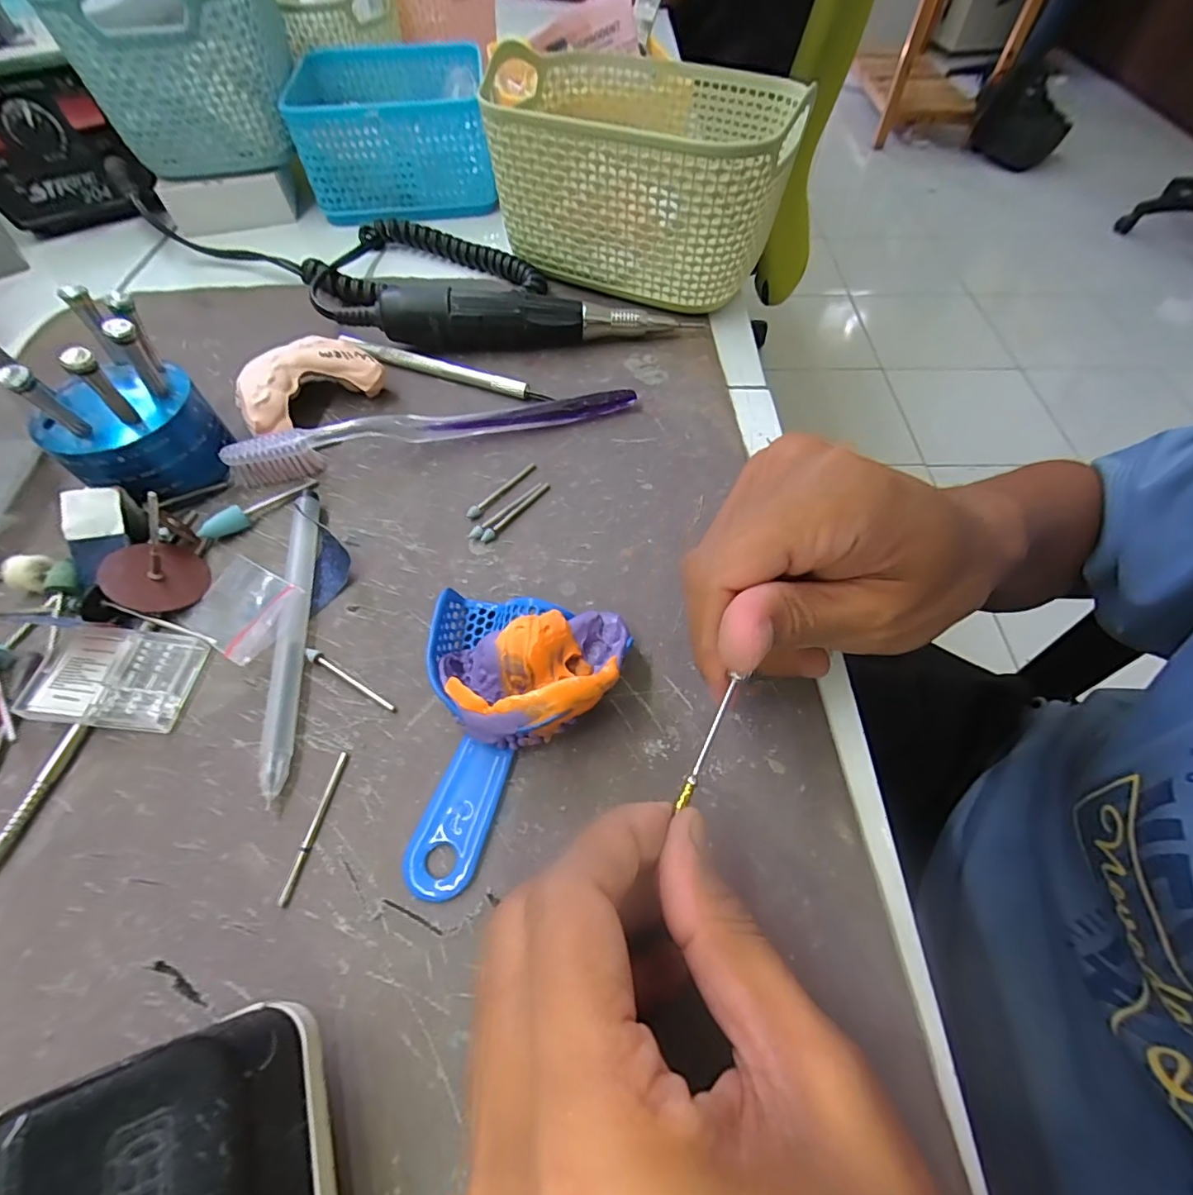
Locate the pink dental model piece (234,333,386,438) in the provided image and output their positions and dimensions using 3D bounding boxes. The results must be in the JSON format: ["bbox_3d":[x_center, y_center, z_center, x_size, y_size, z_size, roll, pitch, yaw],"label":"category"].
[{"bbox_3d":[-0.139,-0.101,0.253,0.065,0.027,0.040,-36,65,-20],"label":"pink dental model piece"}]

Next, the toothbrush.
[{"bbox_3d":[-0.073,-0.080,0.245,0.184,0.018,0.011,-14,60,-9],"label":"toothbrush"}]

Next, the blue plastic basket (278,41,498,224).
[{"bbox_3d":[-0.143,-0.344,0.382,0.129,0.057,0.136,-11,60,-7],"label":"blue plastic basket"}]

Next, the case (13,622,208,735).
[{"bbox_3d":[-0.169,0.027,0.182,0.051,0.011,0.035,6,59,3],"label":"case"}]

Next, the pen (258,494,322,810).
[{"bbox_3d":[-0.112,0.010,0.194,0.009,0.009,0.122,-9,59,-6],"label":"pen"}]

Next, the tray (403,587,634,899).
[{"bbox_3d":[-0.031,0.041,0.166,0.067,0.025,0.094,10,59,6],"label":"tray"}]

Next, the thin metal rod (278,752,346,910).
[{"bbox_3d":[-0.087,0.069,0.160,0.004,0.004,0.043,9,59,5],"label":"thin metal rod"}]

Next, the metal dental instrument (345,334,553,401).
[{"bbox_3d":[-0.081,-0.121,0.276,0.122,0.008,0.007,19,61,11],"label":"metal dental instrument"}]

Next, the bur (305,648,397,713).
[{"bbox_3d":[-0.087,0.030,0.185,0.041,0.004,0.004,29,63,16],"label":"bur"}]

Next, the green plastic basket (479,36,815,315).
[{"bbox_3d":[0.025,-0.243,0.308,0.158,0.083,0.120,19,61,11],"label":"green plastic basket"}]

